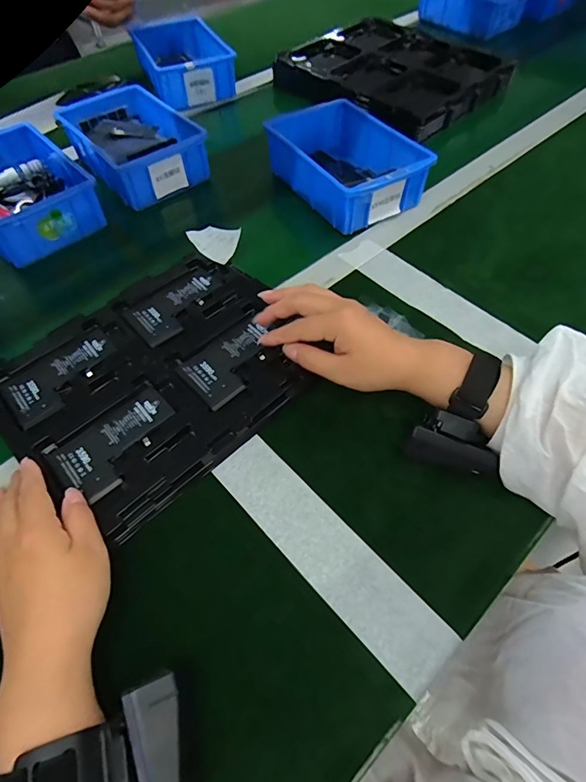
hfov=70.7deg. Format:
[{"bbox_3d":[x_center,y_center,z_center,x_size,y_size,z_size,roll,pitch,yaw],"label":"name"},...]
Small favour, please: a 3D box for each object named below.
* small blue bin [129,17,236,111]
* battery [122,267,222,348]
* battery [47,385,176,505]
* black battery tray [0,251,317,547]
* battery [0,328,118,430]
[{"bbox_3d":[-0.193,-0.572,0.716,0.131,0.058,0.211,-21,60,-14],"label":"small blue bin"},{"bbox_3d":[-0.119,-0.090,0.429,0.062,0.008,0.103,39,65,23],"label":"battery"},{"bbox_3d":[-0.144,0.042,0.345,0.097,0.008,0.063,-40,65,-22],"label":"battery"},{"bbox_3d":[-0.123,-0.021,0.384,0.256,0.023,0.220,-39,68,-22],"label":"black battery tray"},{"bbox_3d":[-0.212,-0.015,0.384,0.102,0.006,0.063,-38,64,-22],"label":"battery"}]

